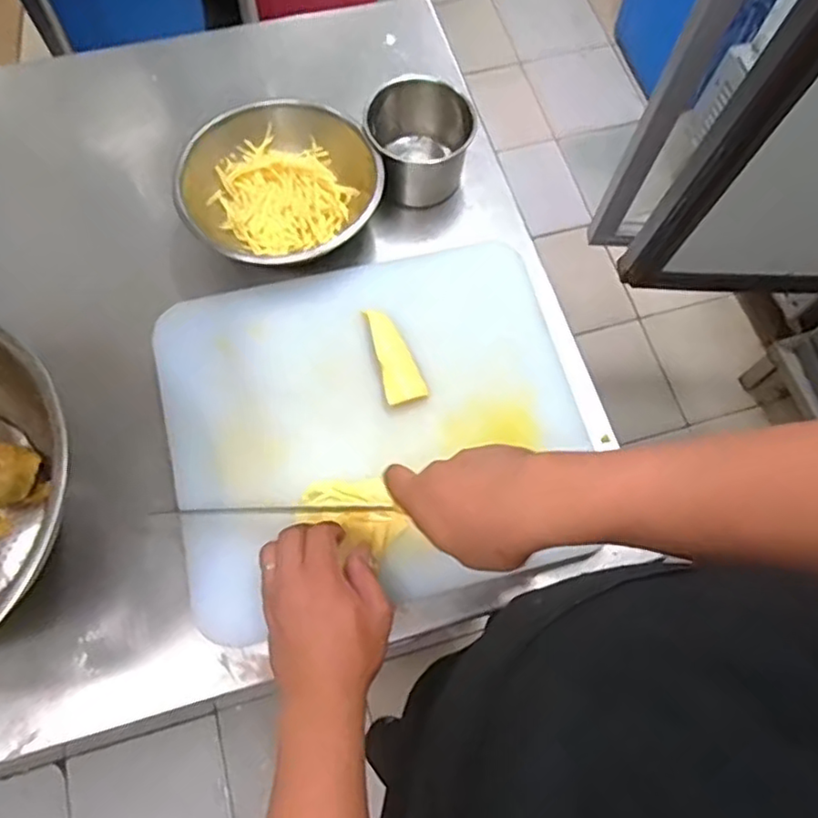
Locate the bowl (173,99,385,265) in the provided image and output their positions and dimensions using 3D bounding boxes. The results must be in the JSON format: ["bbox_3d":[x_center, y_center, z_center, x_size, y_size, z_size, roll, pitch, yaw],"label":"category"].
[{"bbox_3d":[-0.140,-0.250,0.698,0.209,0.078,0.170,-29,74,-12],"label":"bowl"}]

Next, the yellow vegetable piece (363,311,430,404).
[{"bbox_3d":[-0.013,-0.054,0.646,0.040,0.014,0.099,-14,71,-7],"label":"yellow vegetable piece"}]

